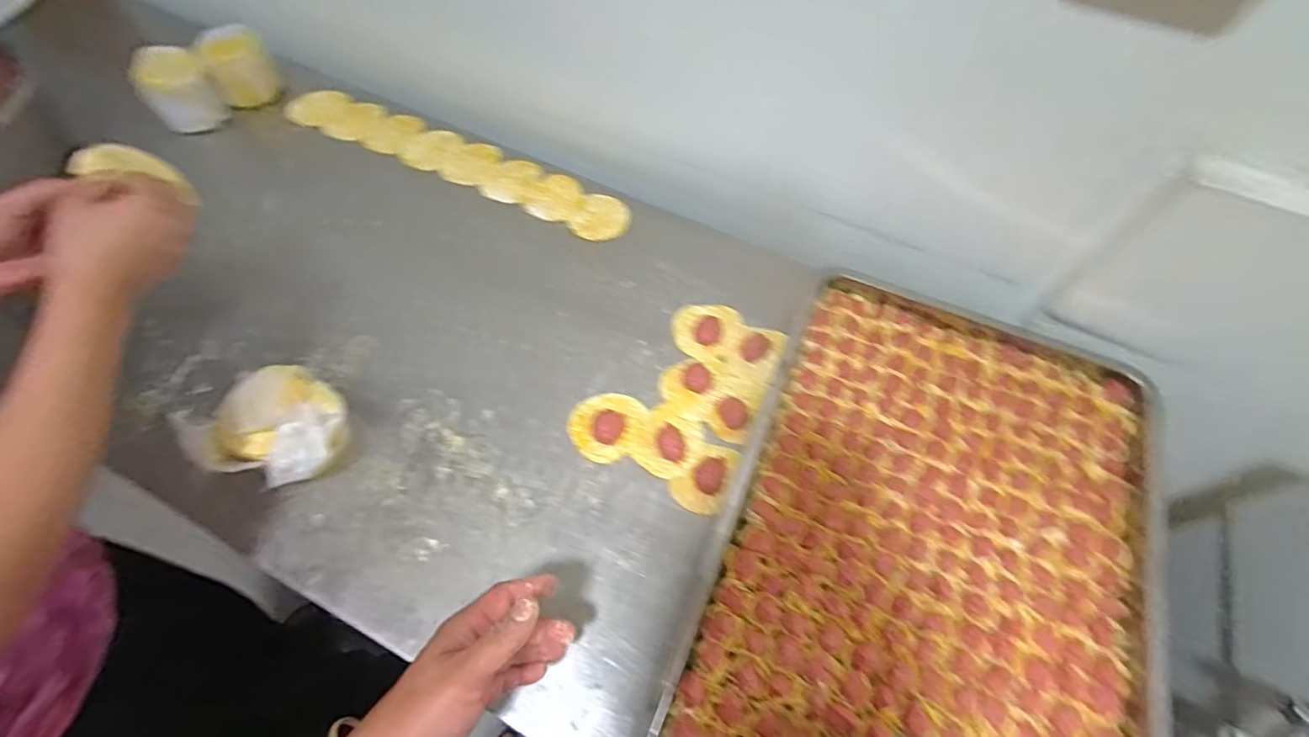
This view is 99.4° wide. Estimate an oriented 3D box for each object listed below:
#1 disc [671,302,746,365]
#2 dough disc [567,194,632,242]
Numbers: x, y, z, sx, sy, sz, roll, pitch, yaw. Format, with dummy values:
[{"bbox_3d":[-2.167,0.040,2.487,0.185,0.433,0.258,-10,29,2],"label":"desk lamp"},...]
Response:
[{"bbox_3d":[0.064,-0.048,0.683,0.084,0.013,0.089,1,60,-2],"label":"disc"},{"bbox_3d":[-0.072,-0.206,0.766,0.071,0.015,0.084,19,61,9],"label":"dough disc"}]

